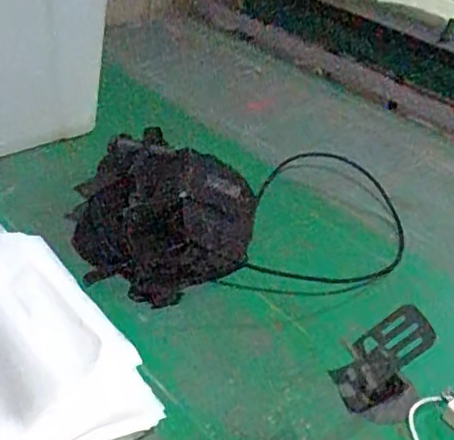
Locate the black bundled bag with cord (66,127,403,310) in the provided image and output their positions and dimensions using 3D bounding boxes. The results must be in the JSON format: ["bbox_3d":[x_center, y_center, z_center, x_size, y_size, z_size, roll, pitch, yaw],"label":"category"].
[{"bbox_3d":[0.029,-0.033,0.909,0.497,0.116,0.332,-3,37,-13],"label":"black bundled bag with cord"}]

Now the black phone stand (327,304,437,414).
[{"bbox_3d":[0.161,0.138,0.647,0.074,0.092,0.052,-5,37,-16],"label":"black phone stand"}]

